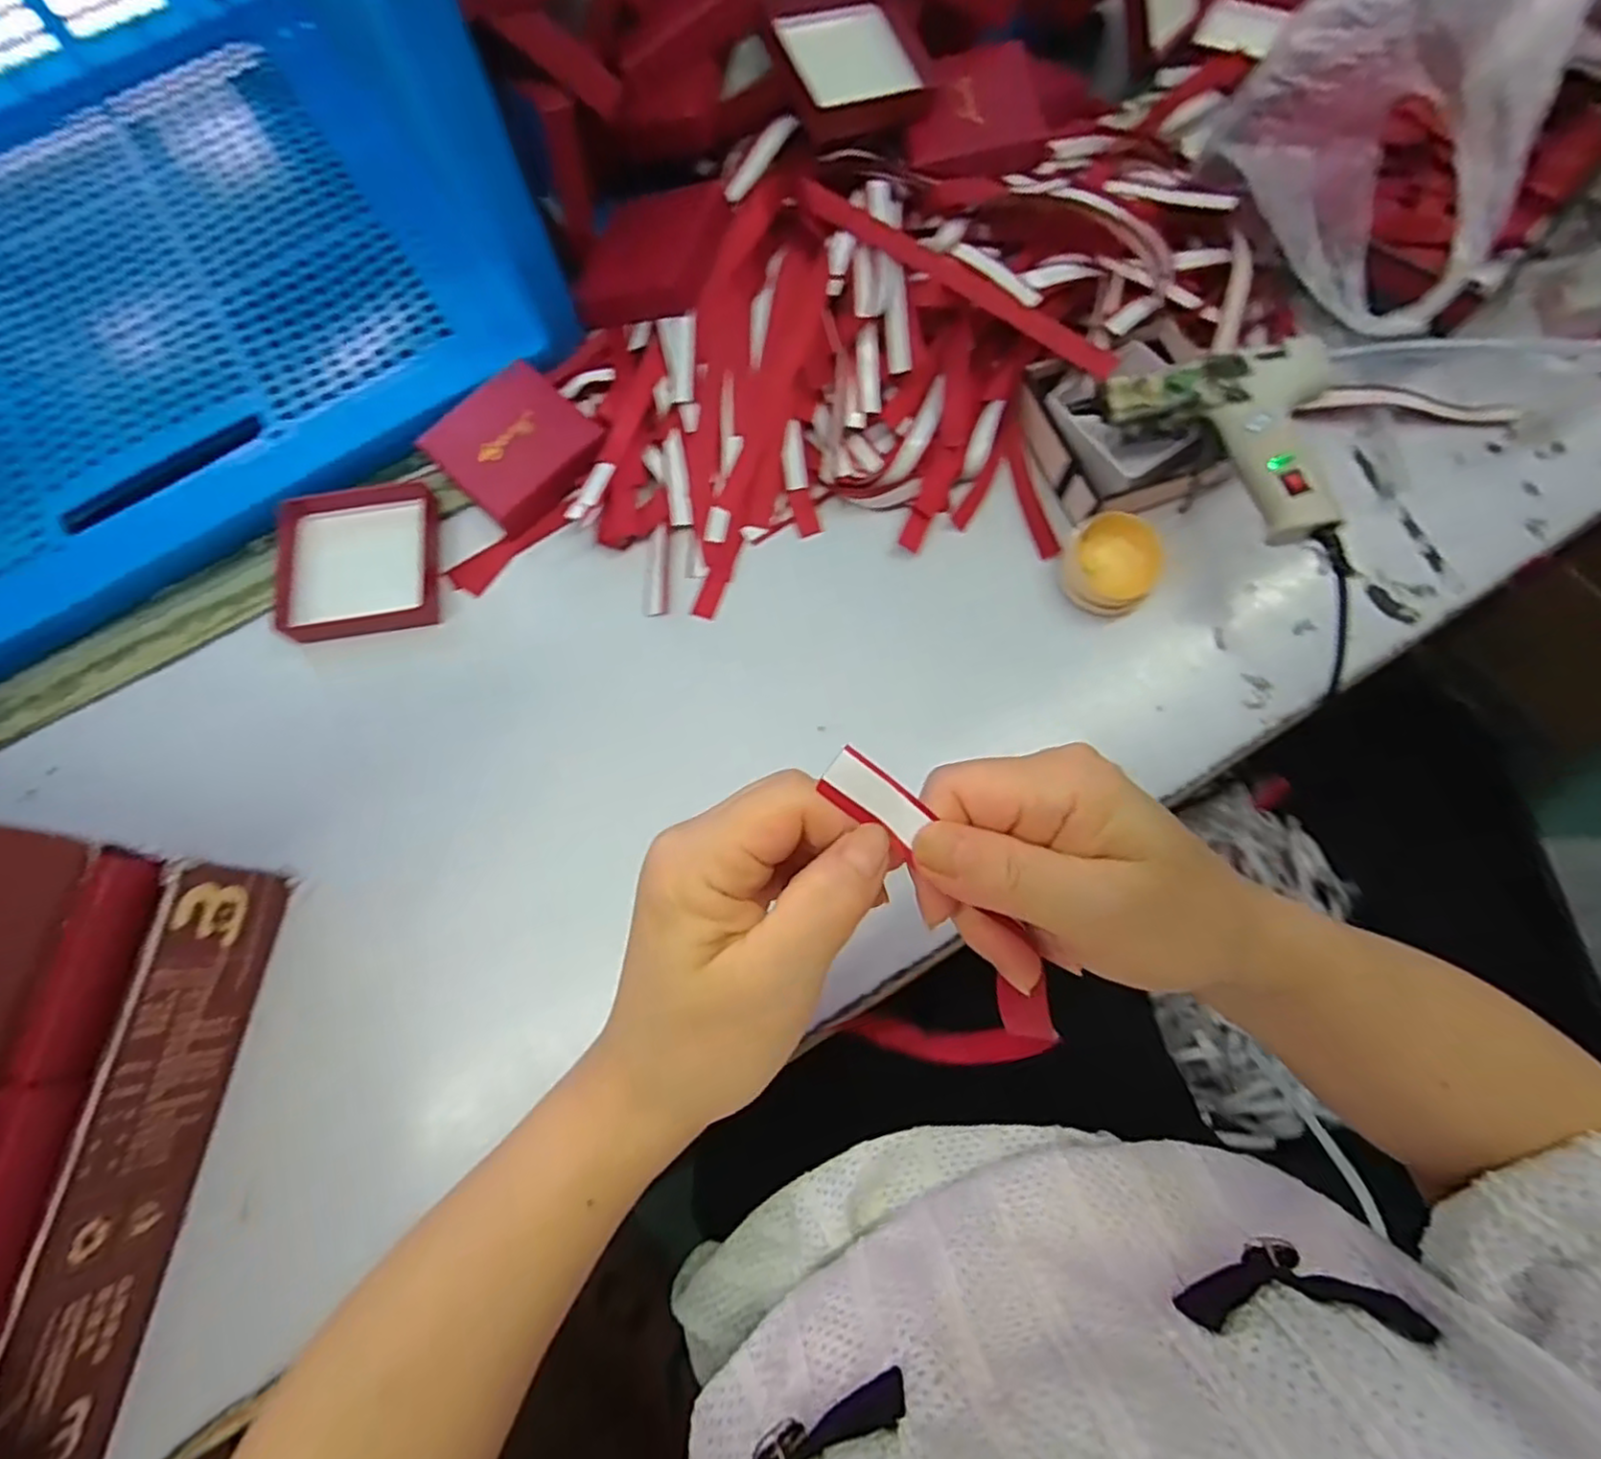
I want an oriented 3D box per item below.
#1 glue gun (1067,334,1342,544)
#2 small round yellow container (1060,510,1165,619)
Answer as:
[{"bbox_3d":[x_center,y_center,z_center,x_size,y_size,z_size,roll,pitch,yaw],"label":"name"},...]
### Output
[{"bbox_3d":[0.247,-0.177,0.385,0.146,0.026,0.090,47,109,21],"label":"glue gun"},{"bbox_3d":[0.179,-0.095,0.402,0.050,0.032,0.052,-1,75,2],"label":"small round yellow container"}]

